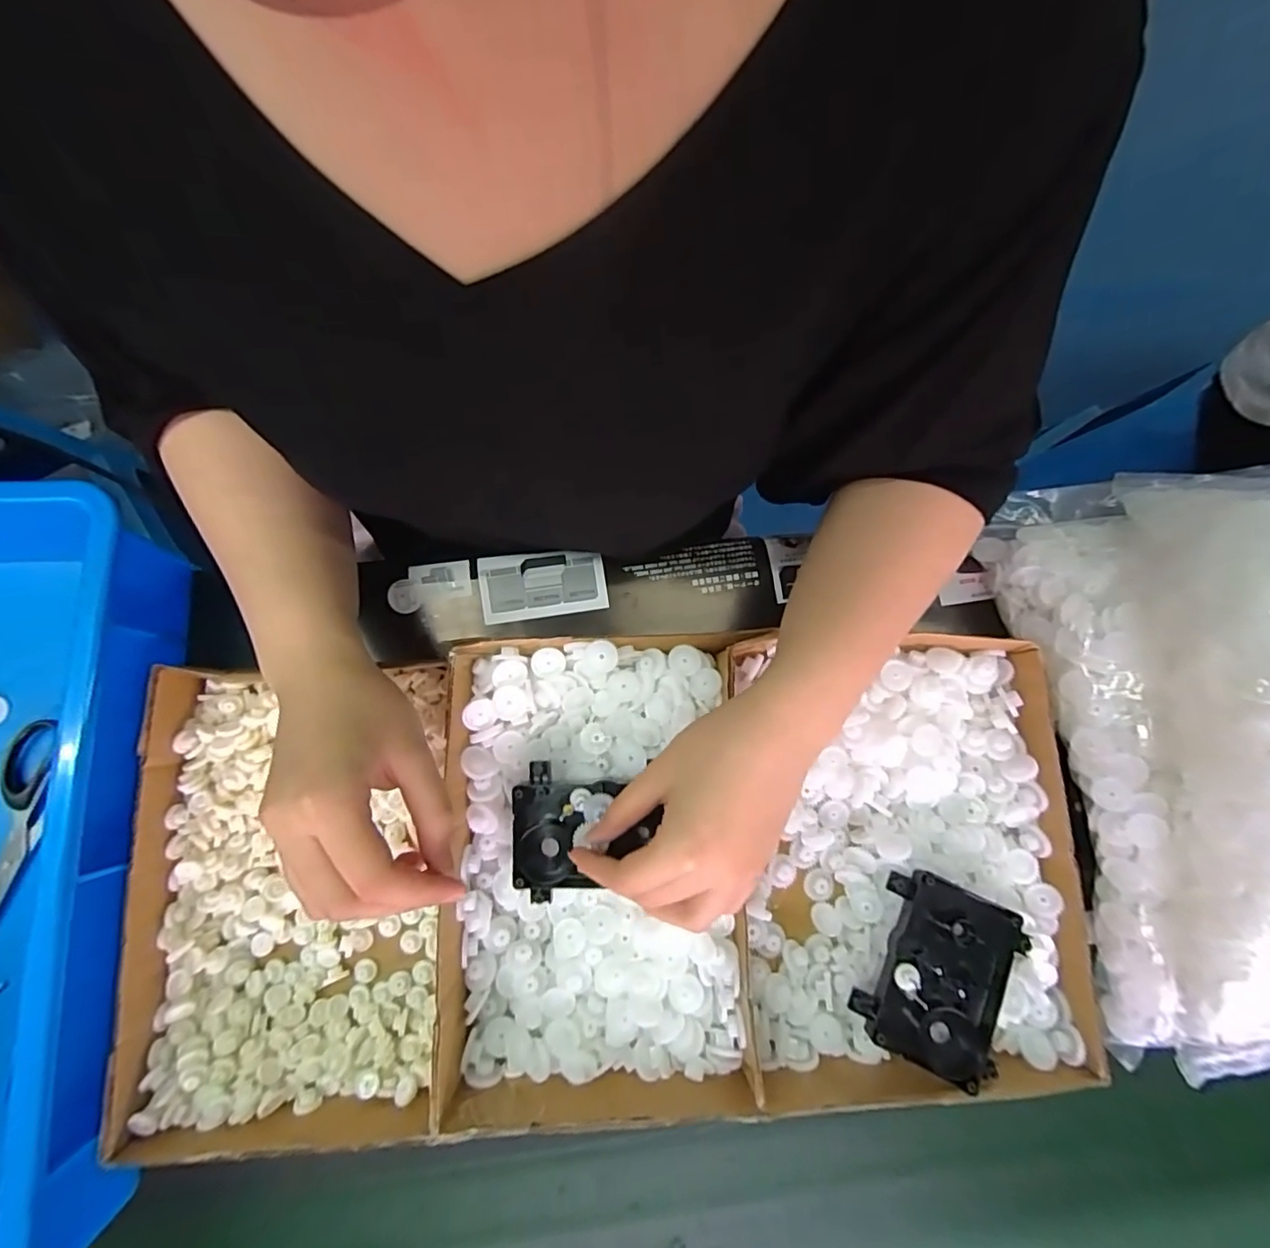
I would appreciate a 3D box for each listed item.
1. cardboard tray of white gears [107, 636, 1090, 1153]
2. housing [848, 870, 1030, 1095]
[{"bbox_3d":[-0.006,0.145,0.342,0.537,0.054,0.270,0,80,-4],"label":"cardboard tray of white gears"},{"bbox_3d":[0.184,0.211,0.340,0.077,0.025,0.099,24,77,15],"label":"housing"}]

